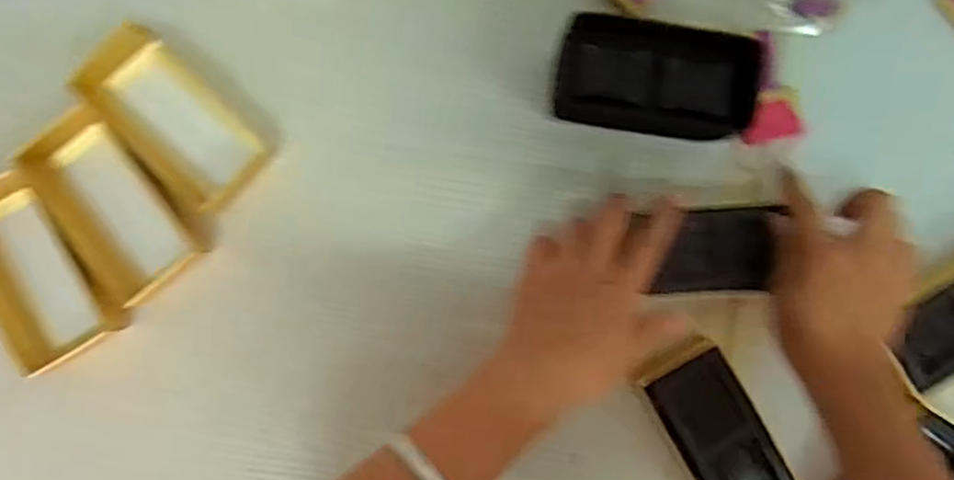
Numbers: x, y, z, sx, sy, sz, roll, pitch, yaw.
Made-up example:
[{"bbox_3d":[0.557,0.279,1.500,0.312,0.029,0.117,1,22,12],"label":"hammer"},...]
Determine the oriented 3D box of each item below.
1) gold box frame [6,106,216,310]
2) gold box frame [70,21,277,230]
[{"bbox_3d":[-0.228,-0.020,0.434,0.059,0.039,0.115,-36,91,-1],"label":"gold box frame"},{"bbox_3d":[-0.197,-0.075,0.438,0.123,0.025,0.067,45,89,-1],"label":"gold box frame"}]

